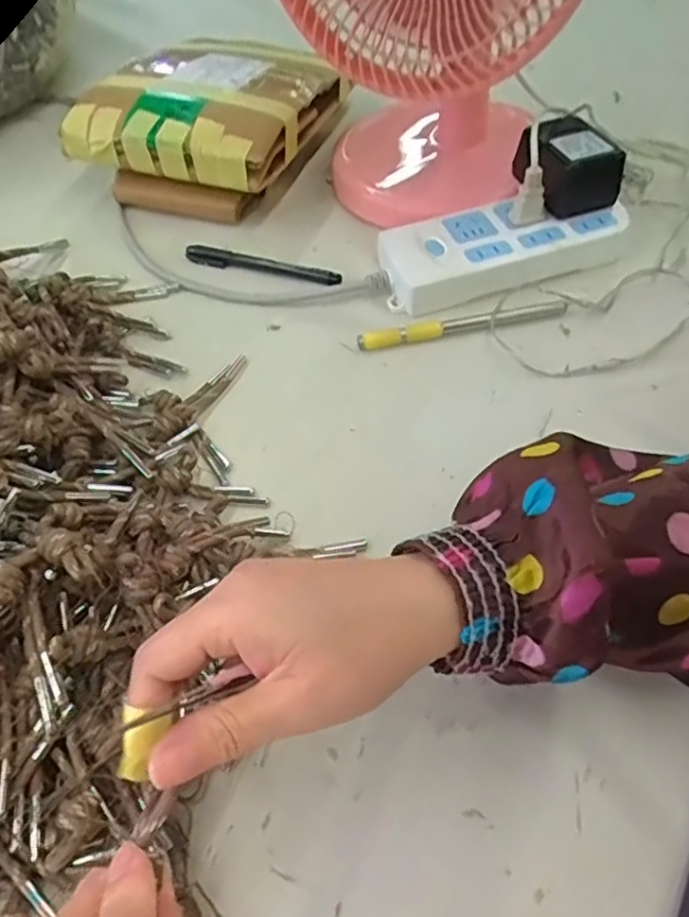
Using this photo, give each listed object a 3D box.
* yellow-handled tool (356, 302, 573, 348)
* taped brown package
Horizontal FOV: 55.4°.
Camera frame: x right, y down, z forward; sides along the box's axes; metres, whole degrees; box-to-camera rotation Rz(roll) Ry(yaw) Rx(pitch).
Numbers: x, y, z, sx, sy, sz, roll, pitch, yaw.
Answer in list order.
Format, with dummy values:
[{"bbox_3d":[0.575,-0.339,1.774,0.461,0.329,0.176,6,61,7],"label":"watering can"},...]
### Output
[{"bbox_3d":[0.083,-0.094,0.465,0.148,0.009,0.011,-8,53,-1],"label":"yellow-handled tool"},{"bbox_3d":[-0.120,-0.307,0.599,0.191,0.077,0.191,17,56,17],"label":"taped brown package"}]

